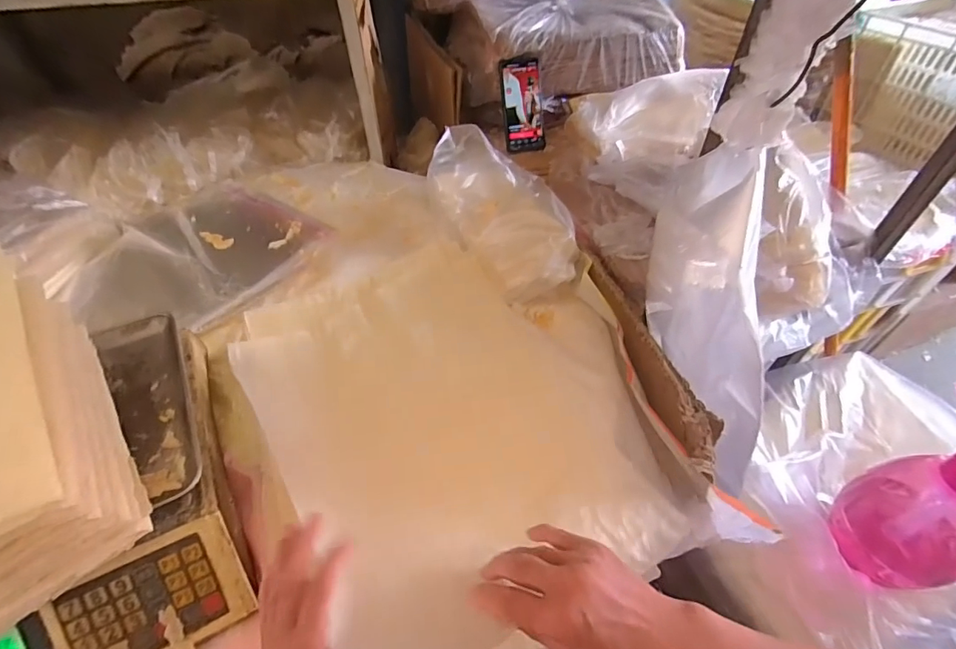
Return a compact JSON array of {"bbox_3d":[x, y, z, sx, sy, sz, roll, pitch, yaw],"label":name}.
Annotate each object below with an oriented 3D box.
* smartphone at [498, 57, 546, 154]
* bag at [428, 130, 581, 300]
[{"bbox_3d":[0.084,-0.411,0.852,0.077,0.158,0.018,-11,19,-8],"label":"smartphone"},{"bbox_3d":[0.043,-0.174,0.677,0.155,0.080,0.305,-23,65,-17],"label":"bag"}]

